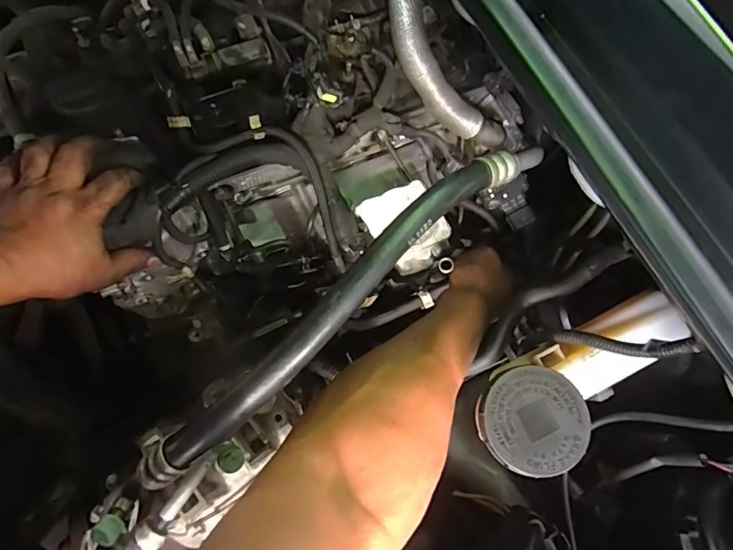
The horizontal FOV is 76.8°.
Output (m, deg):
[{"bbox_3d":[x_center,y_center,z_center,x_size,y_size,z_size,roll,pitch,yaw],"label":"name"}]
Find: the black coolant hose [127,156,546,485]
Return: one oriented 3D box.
[{"bbox_3d":[-0.005,0.009,0.309,0.350,0.043,0.031,-42,79,-12],"label":"black coolant hose"}]

